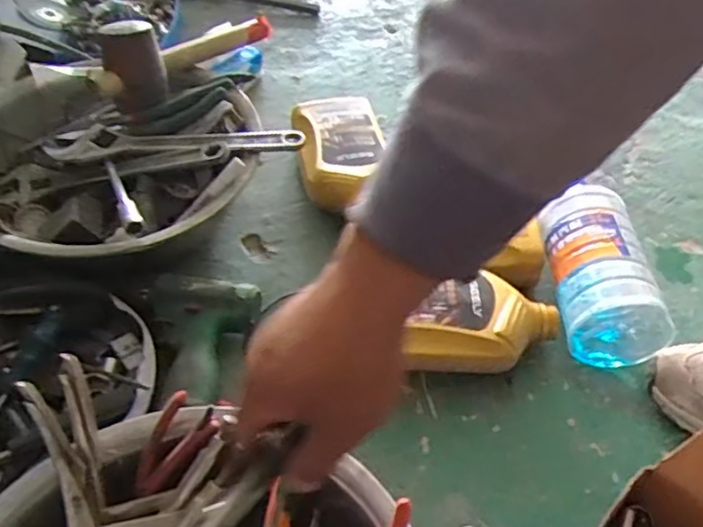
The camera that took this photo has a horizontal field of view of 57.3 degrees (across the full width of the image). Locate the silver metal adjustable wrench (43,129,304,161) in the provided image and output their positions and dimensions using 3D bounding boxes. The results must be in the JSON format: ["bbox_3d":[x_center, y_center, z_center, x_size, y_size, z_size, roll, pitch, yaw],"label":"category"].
[{"bbox_3d":[-0.207,-0.141,0.747,0.295,0.014,0.044,-3,54,-2],"label":"silver metal adjustable wrench"}]

